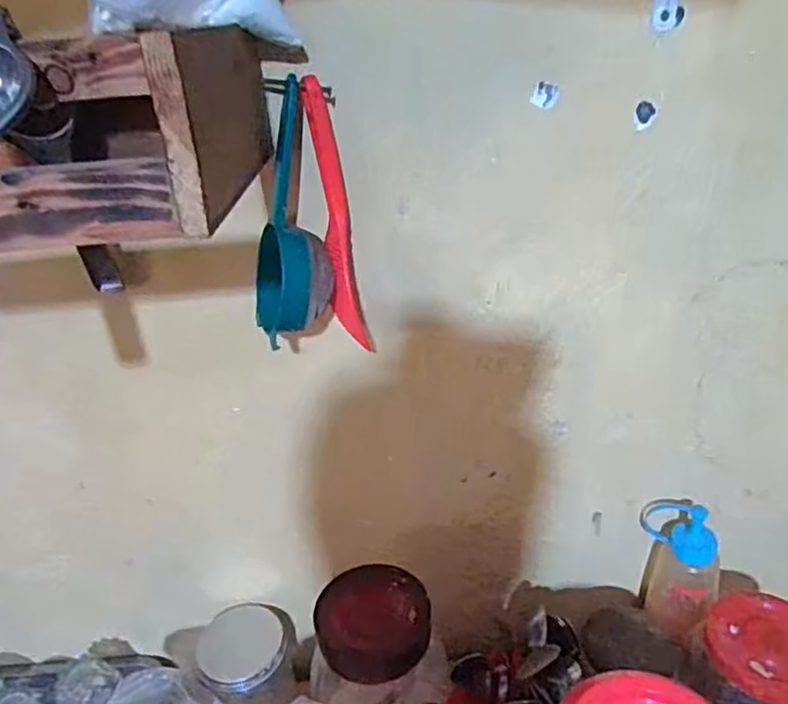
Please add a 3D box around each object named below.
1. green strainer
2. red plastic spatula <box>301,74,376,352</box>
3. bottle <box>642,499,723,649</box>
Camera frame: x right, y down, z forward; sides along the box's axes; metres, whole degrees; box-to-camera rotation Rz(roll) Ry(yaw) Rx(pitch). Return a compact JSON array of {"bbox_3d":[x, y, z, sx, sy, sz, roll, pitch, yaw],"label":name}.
[{"bbox_3d":[-0.080,-0.095,0.468,0.058,0.167,0.082,-10,30,-10],"label":"green strainer"},{"bbox_3d":[-0.041,-0.096,0.501,0.031,0.211,0.029,-5,30,-1],"label":"red plastic spatula"},{"bbox_3d":[0.295,0.223,0.677,0.074,0.134,0.049,9,5,21],"label":"bottle"}]

